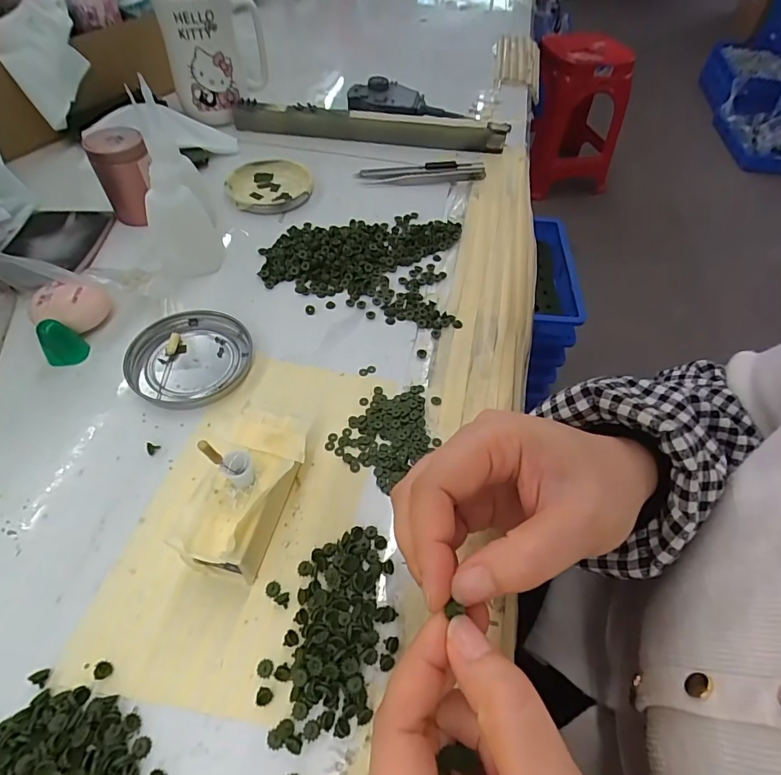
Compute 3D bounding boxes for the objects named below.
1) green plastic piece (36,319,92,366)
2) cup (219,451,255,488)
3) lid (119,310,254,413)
[{"bbox_3d":[-0.216,-0.030,0.299,0.021,0.029,0.016,-16,56,-14],"label":"green plastic piece"},{"bbox_3d":[-0.072,0.039,0.218,0.011,0.017,0.013,28,57,17],"label":"cup"},{"bbox_3d":[-0.135,-0.021,0.307,0.076,0.009,0.076,1,53,-2],"label":"lid"}]

